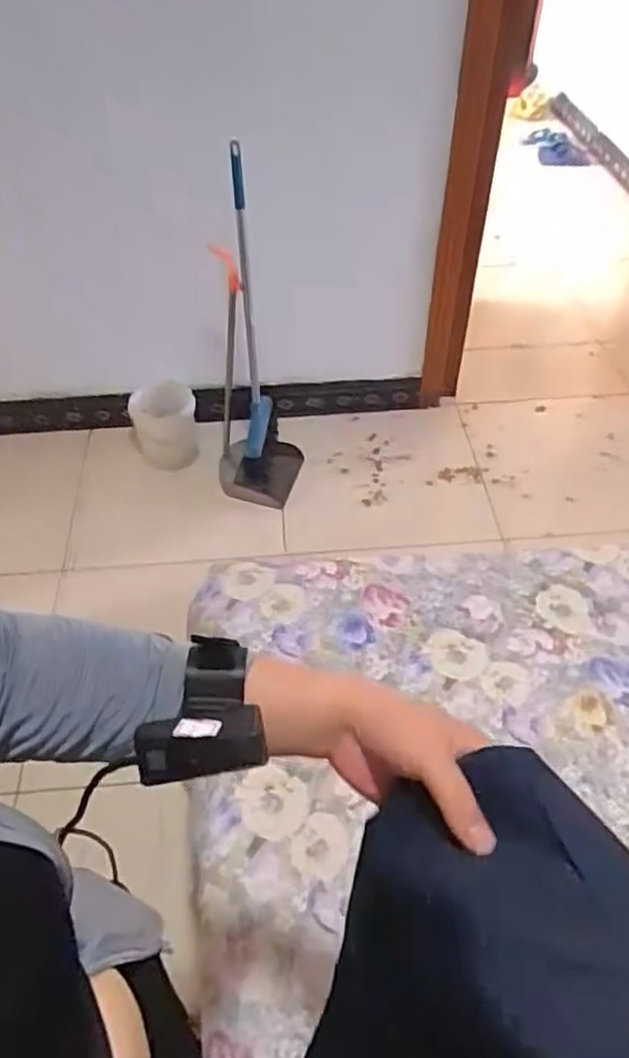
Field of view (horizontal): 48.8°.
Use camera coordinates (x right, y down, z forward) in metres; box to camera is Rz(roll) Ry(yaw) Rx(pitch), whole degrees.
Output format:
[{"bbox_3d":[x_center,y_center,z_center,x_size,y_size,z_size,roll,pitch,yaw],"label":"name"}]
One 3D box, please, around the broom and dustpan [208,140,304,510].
[{"bbox_3d":[-0.161,-0.473,1.655,0.212,0.831,0.311,-3,48,-1],"label":"broom and dustpan"}]

